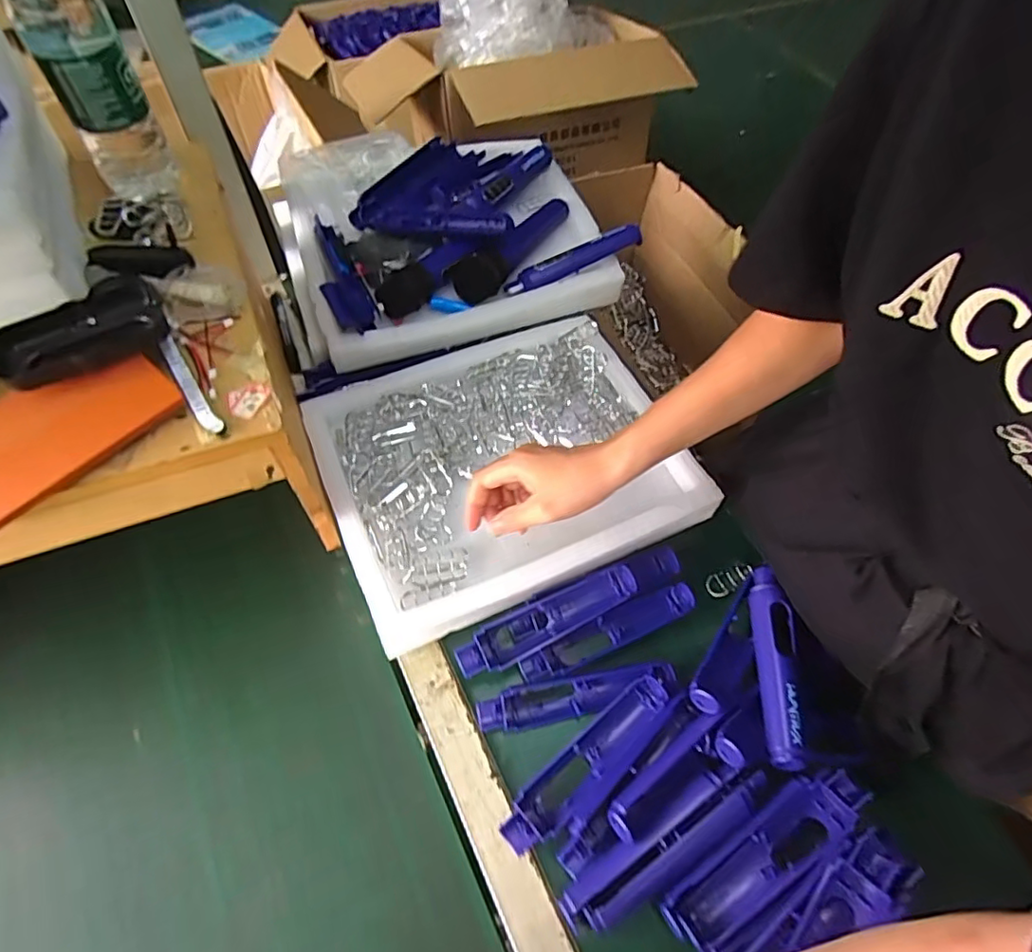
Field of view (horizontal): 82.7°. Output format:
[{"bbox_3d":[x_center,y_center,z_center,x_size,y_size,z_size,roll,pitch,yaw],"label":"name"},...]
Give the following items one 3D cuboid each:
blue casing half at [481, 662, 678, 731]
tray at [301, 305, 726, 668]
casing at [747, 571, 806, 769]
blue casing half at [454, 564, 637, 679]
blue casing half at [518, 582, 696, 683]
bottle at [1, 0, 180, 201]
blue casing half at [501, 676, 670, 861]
[{"bbox_3d":[0.054,0.192,0.511,0.174,0.023,0.032,-8,60,-8],"label":"blue casing half"},{"bbox_3d":[-0.012,-0.018,0.608,0.347,0.037,0.290,-21,62,-15],"label":"tray"},{"bbox_3d":[0.228,0.159,0.510,0.029,0.027,0.175,8,59,2],"label":"casing"},{"bbox_3d":[0.029,0.130,0.533,0.174,0.026,0.037,-24,63,-16],"label":"blue casing half"},{"bbox_3d":[0.086,0.144,0.545,0.178,0.021,0.035,-21,62,-15],"label":"blue casing half"},{"bbox_3d":[-0.334,-0.325,0.450,0.064,0.217,0.055,-25,63,-17],"label":"bottle"},{"bbox_3d":[0.060,0.234,0.486,0.174,0.021,0.036,-36,67,-22],"label":"blue casing half"}]

